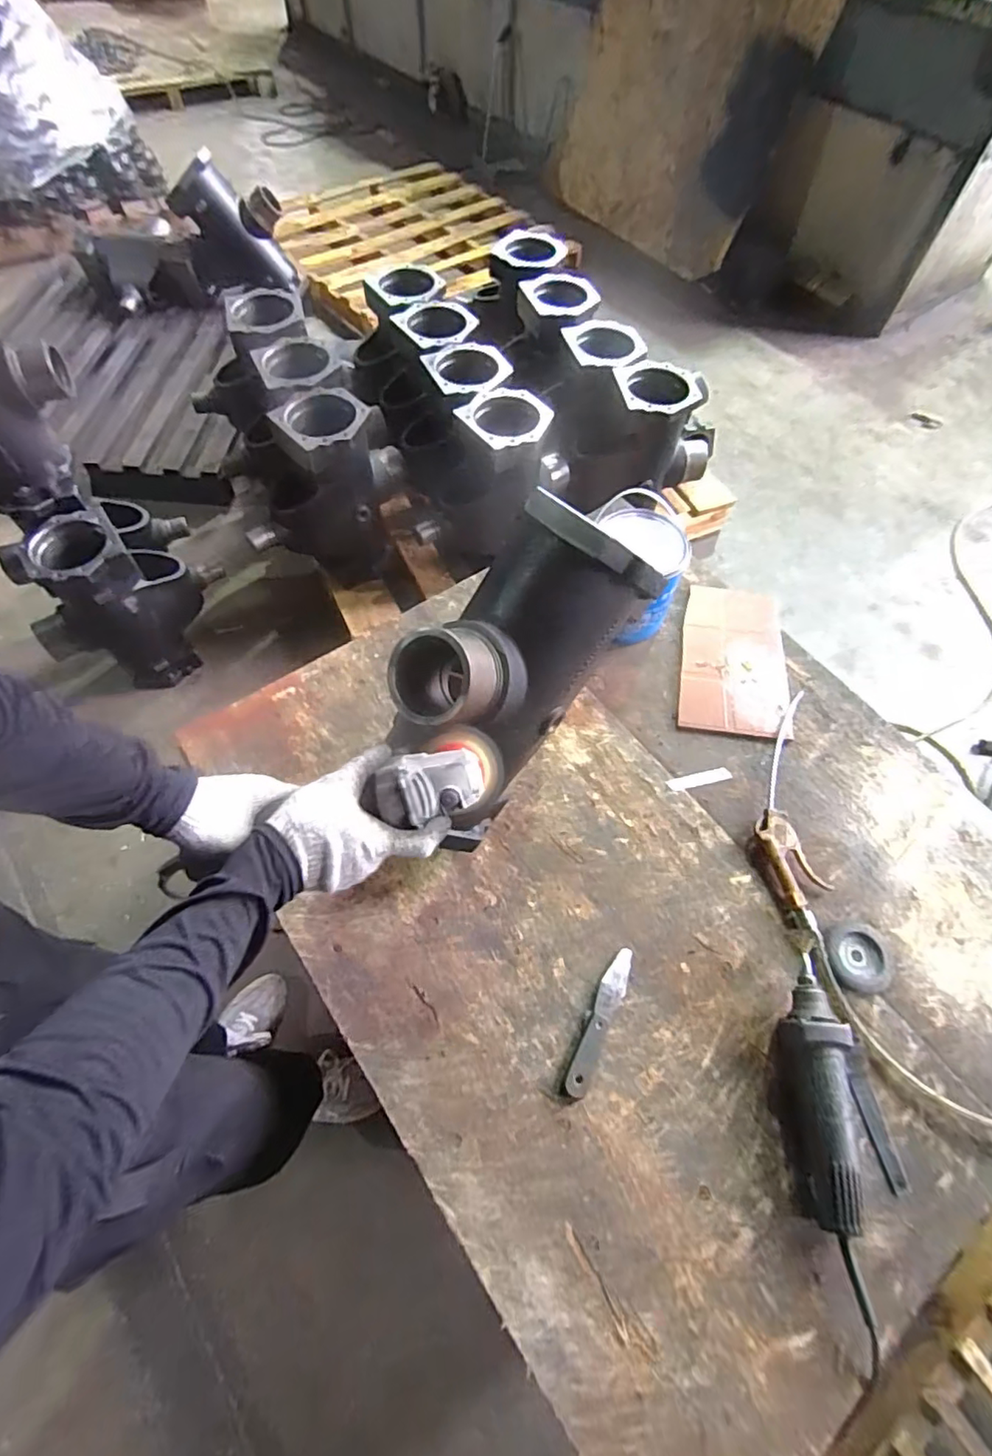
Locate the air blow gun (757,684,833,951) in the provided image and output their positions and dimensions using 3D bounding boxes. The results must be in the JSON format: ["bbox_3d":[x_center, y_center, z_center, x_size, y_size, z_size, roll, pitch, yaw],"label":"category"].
[{"bbox_3d":[0.434,0.113,0.864,0.100,0.027,0.387,9,62,2],"label":"air blow gun"}]

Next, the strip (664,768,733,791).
[{"bbox_3d":[0.313,0.079,0.893,0.102,0.004,0.020,-11,63,-9],"label":"strip"}]

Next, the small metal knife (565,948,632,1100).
[{"bbox_3d":[0.132,0.362,0.721,0.032,0.022,0.181,26,63,10],"label":"small metal knife"}]

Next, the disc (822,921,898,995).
[{"bbox_3d":[0.489,0.305,0.775,0.096,0.019,0.087,-3,62,-5],"label":"disc"}]

